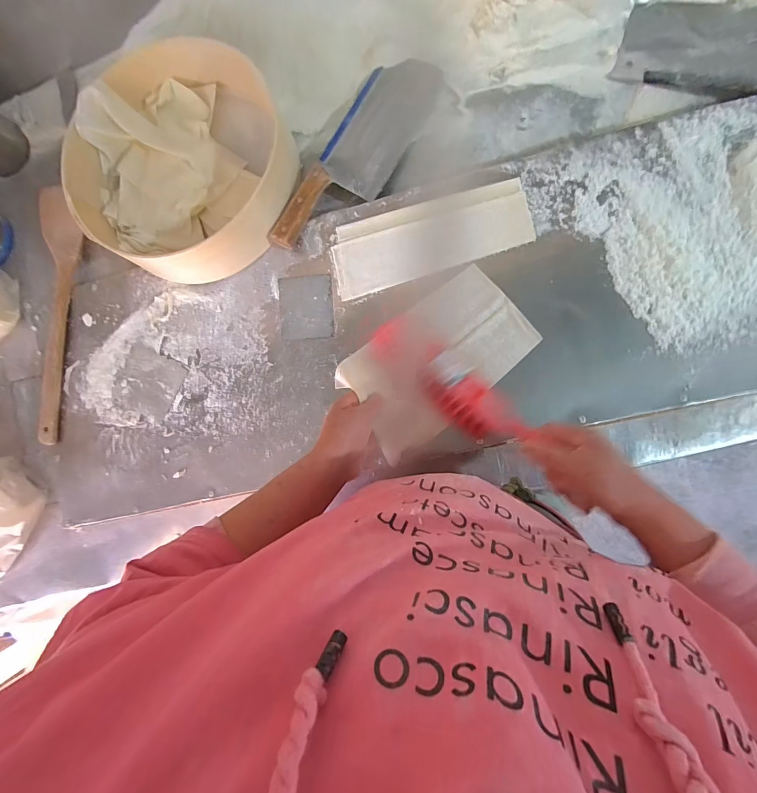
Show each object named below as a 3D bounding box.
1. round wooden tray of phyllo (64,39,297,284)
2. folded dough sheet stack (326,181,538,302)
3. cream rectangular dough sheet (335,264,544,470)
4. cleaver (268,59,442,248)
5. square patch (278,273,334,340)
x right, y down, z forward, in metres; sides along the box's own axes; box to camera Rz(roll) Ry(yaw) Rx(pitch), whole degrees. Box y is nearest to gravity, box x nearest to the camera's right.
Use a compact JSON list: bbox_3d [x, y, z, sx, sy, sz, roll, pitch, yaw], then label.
[{"bbox_3d":[-0.253,-0.315,0.473,0.290,0.062,0.293,0,88,6],"label":"round wooden tray of phyllo"},{"bbox_3d":[0.064,-0.204,0.471,0.250,0.006,0.094,-14,87,5],"label":"folded dough sheet stack"},{"bbox_3d":[0.072,-0.045,0.459,0.235,0.017,0.141,-37,85,4],"label":"cream rectangular dough sheet"},{"bbox_3d":[-0.025,-0.327,0.493,0.106,0.043,0.314,27,91,6],"label":"cleaver"},{"bbox_3d":[-0.097,-0.120,0.491,0.072,0.004,0.083,-4,88,6],"label":"square patch"}]

